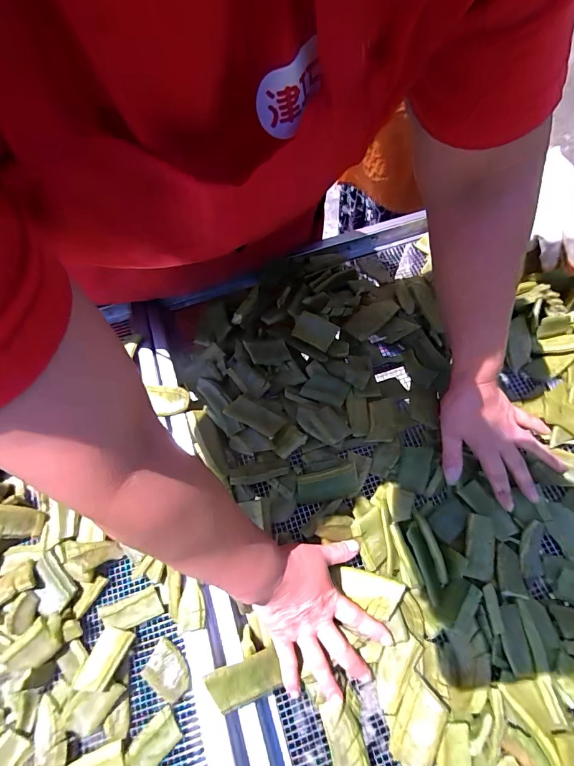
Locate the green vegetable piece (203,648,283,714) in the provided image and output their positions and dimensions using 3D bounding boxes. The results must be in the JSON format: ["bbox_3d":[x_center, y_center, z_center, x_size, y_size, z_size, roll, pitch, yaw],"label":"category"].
[{"bbox_3d":[-0.040,0.278,0.350,0.066,0.009,0.035,-2,66,-28],"label":"green vegetable piece"}]

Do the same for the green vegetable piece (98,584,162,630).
[{"bbox_3d":[-0.167,0.241,0.398,0.067,0.010,0.030,-21,65,-6],"label":"green vegetable piece"}]

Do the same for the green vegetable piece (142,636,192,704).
[{"bbox_3d":[-0.119,0.287,0.372,0.049,0.009,0.036,31,71,17],"label":"green vegetable piece"}]

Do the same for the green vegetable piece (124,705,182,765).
[{"bbox_3d":[-0.126,0.342,0.357,0.029,0.008,0.053,39,73,19],"label":"green vegetable piece"}]

